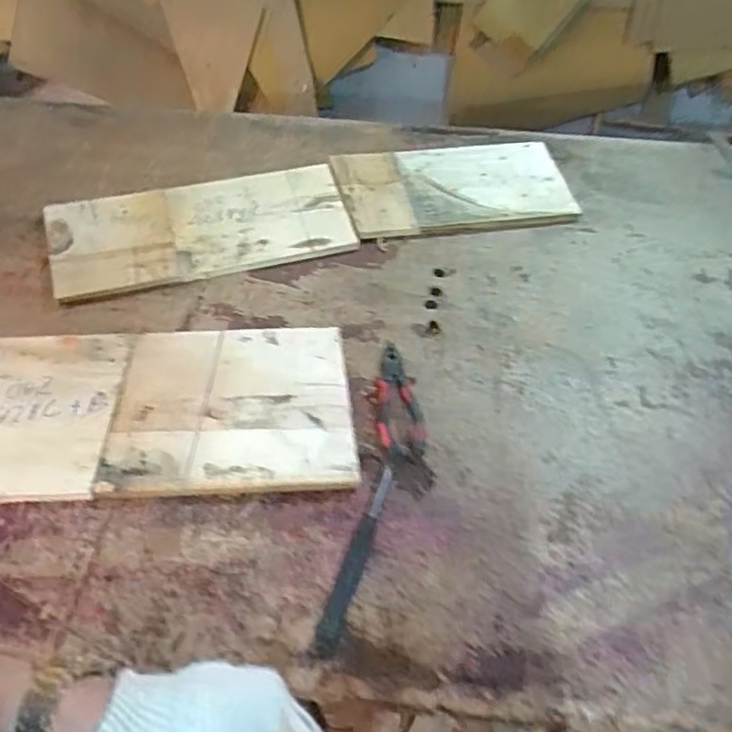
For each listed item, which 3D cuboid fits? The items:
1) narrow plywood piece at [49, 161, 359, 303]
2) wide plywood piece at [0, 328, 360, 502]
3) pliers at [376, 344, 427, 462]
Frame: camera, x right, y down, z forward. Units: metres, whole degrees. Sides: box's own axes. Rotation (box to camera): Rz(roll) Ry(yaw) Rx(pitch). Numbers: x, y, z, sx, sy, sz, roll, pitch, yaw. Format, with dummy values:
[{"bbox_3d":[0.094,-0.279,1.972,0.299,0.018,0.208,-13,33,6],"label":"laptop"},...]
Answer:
[{"bbox_3d":[-0.283,-0.234,1.050,0.487,0.015,0.260,-8,48,-8],"label":"narrow plywood piece"},{"bbox_3d":[-0.314,0.053,0.788,0.581,0.016,0.255,-2,53,-1],"label":"wide plywood piece"},{"bbox_3d":[0.039,0.043,0.781,0.056,0.019,0.168,-4,53,-3],"label":"pliers"}]

